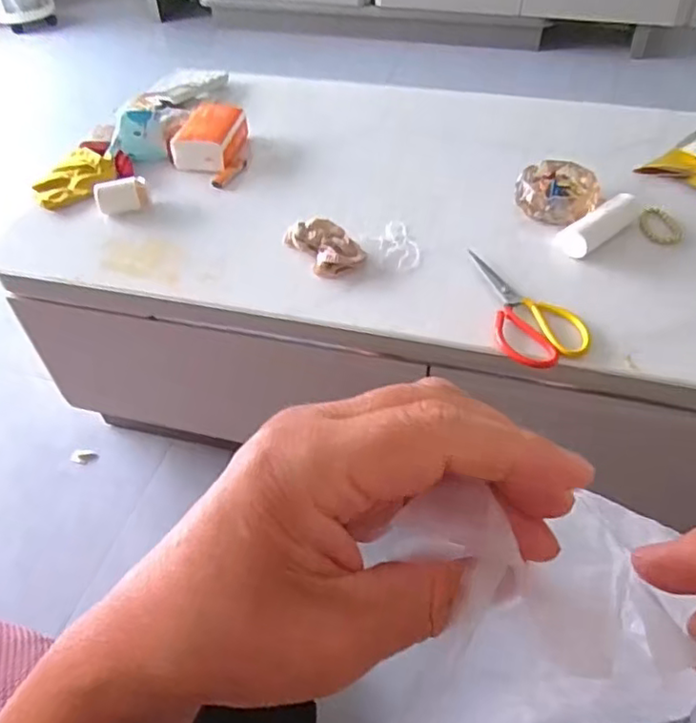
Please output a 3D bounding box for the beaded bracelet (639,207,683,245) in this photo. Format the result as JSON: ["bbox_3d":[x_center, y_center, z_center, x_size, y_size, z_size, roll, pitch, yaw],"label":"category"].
[{"bbox_3d":[0.457,-0.201,0.918,0.054,0.010,0.086,-2,47,1],"label":"beaded bracelet"}]

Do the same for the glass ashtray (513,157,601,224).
[{"bbox_3d":[0.317,-0.258,0.951,0.118,0.037,0.119,14,49,14],"label":"glass ashtray"}]

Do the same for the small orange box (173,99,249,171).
[{"bbox_3d":[-0.235,-0.384,1.061,0.095,0.054,0.134,10,48,11],"label":"small orange box"}]

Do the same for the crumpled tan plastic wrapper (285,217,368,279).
[{"bbox_3d":[-0.032,-0.167,0.884,0.062,0.040,0.112,-32,54,-25],"label":"crumpled tan plastic wrapper"}]

